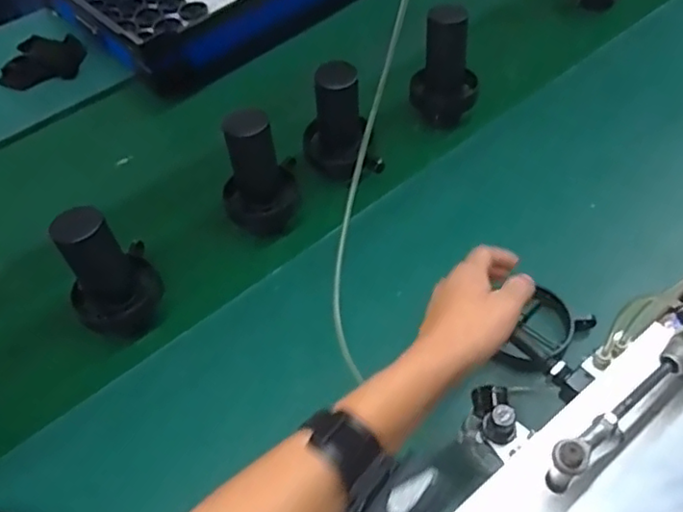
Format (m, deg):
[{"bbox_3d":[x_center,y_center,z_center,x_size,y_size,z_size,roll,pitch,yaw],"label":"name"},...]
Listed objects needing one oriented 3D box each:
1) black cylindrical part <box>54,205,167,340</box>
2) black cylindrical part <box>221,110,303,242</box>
[{"bbox_3d":[-0.265,0.015,0.679,0.095,0.168,0.095,-31,56,-18],"label":"black cylindrical part"},{"bbox_3d":[-0.108,-0.113,0.770,0.100,0.163,0.087,-16,52,-7],"label":"black cylindrical part"}]

